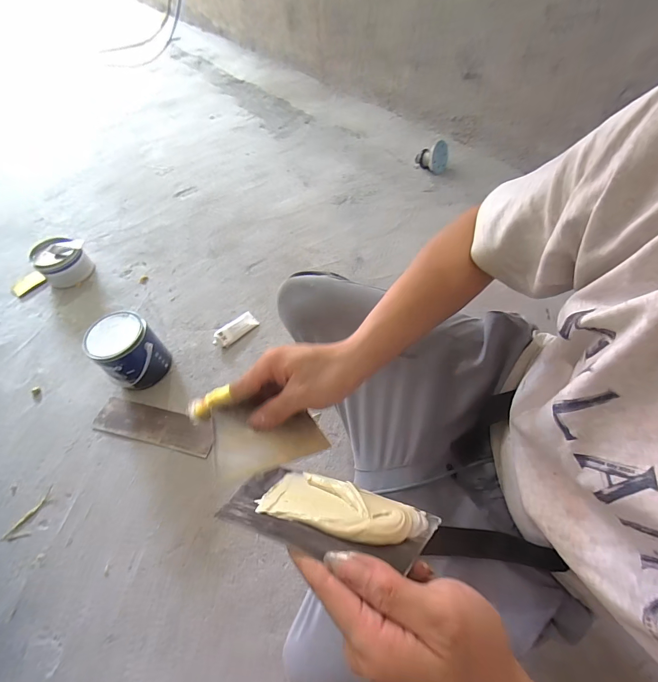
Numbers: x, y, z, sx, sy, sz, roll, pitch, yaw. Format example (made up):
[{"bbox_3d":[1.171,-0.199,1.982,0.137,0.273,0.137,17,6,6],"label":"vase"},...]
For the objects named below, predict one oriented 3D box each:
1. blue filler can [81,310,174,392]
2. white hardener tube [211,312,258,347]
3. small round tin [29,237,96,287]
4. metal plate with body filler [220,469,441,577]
[{"bbox_3d":[-0.525,0.029,0.916,0.150,0.156,0.152,36,66,23],"label":"blue filler can"},{"bbox_3d":[-0.276,-0.035,1.019,0.057,0.034,0.142,38,66,24],"label":"white hardener tube"},{"bbox_3d":[-0.877,-0.260,1.161,0.153,0.109,0.154,-1,57,2],"label":"small round tin"},{"bbox_3d":[0.001,0.122,0.249,0.142,0.012,0.069,10,17,14],"label":"metal plate with body filler"}]

